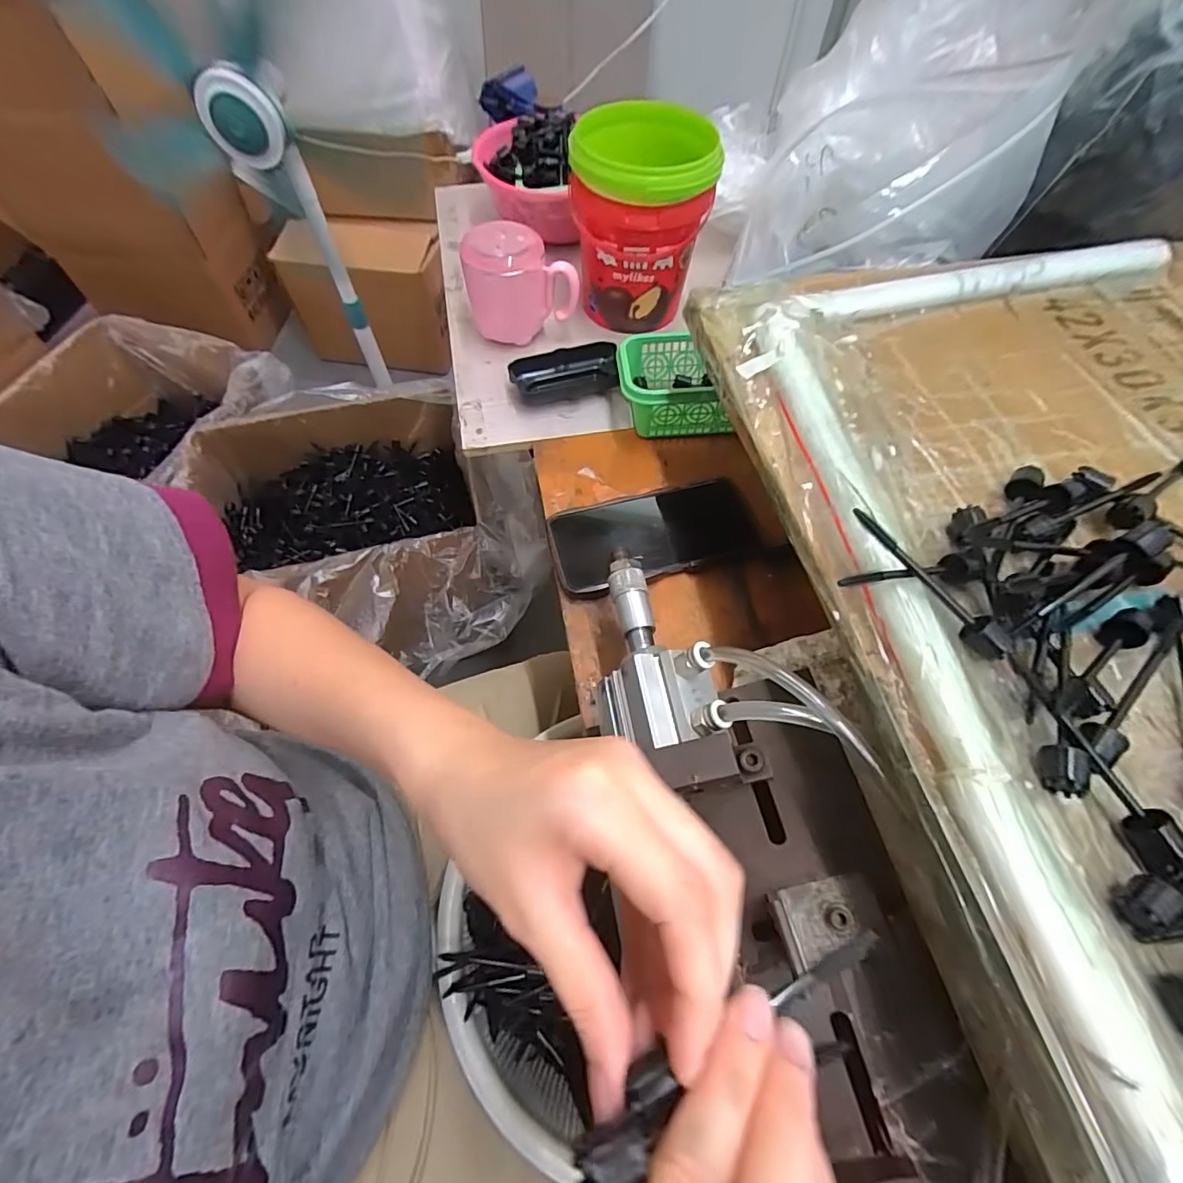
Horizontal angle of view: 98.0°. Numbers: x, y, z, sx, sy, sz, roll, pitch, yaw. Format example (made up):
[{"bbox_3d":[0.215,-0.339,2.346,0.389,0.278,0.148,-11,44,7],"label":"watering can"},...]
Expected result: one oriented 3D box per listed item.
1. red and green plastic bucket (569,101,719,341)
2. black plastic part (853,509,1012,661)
[{"bbox_3d":[0.046,-0.365,0.515,0.128,0.147,0.128,-4,62,-2],"label":"red and green plastic bucket"},{"bbox_3d":[0.148,-0.004,0.228,0.086,0.014,0.011,45,70,7],"label":"black plastic part"}]

